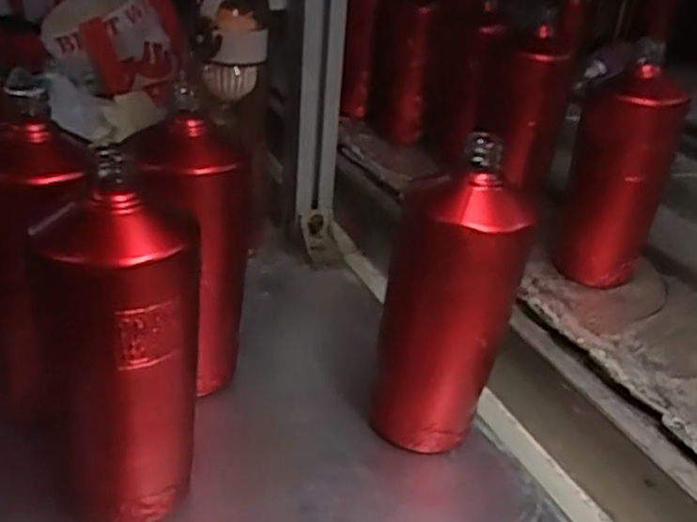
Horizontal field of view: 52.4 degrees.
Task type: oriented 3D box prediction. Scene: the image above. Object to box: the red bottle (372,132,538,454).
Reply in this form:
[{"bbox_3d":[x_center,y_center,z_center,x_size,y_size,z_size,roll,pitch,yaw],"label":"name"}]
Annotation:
[{"bbox_3d":[0.061,0.032,0.470,0.075,0.193,0.068,-13,35,-23],"label":"red bottle"}]

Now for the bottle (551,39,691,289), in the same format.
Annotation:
[{"bbox_3d":[0.249,-0.073,0.655,0.084,0.201,0.067,16,34,20],"label":"bottle"}]

